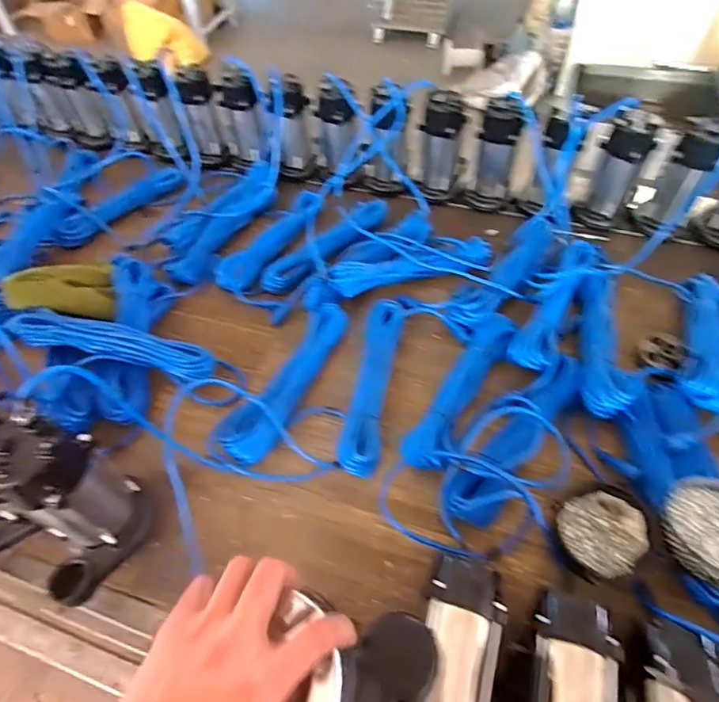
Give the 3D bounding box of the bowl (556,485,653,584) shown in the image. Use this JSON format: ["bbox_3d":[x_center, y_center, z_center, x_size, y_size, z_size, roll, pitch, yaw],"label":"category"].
[{"bbox_3d":[0.325,0.249,0.654,0.124,0.053,0.115,-1,52,2],"label":"bowl"}]

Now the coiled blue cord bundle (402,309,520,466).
[{"bbox_3d":[0.176,0.058,0.819,0.076,0.033,0.346,25,57,20],"label":"coiled blue cord bundle"}]

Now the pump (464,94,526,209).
[{"bbox_3d":[0.307,-0.445,1.106,0.094,0.266,0.092,14,54,13],"label":"pump"}]

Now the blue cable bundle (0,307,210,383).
[{"bbox_3d":[-0.435,-0.008,0.850,0.351,0.076,0.067,8,53,9],"label":"blue cable bundle"}]

